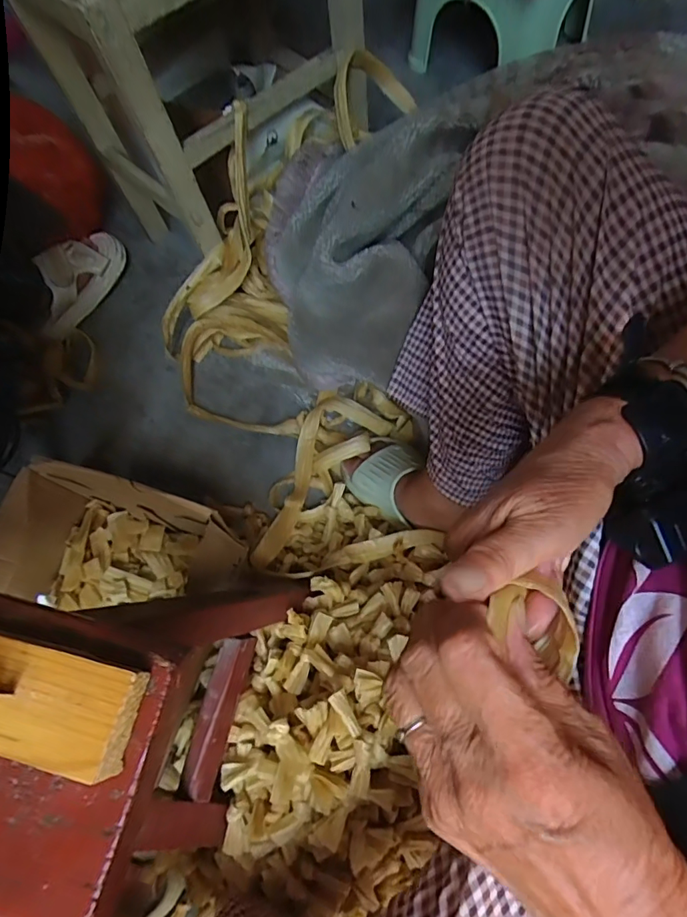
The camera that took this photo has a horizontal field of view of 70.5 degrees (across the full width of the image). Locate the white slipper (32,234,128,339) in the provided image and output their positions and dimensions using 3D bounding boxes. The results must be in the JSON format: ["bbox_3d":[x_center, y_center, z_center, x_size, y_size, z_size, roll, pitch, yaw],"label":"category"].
[{"bbox_3d":[-0.467,-0.312,0.847,0.092,0.076,0.221,24,70,13],"label":"white slipper"}]

